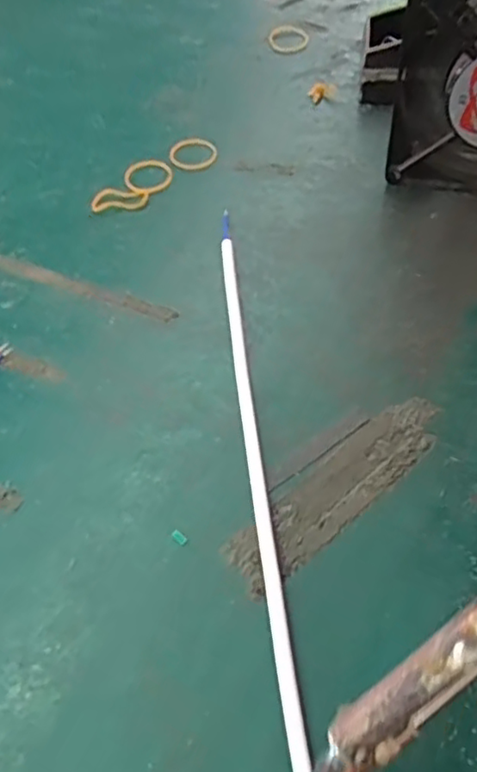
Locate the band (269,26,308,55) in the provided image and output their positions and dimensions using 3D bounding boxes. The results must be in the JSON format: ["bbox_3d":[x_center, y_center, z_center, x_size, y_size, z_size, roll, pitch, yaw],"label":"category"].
[{"bbox_3d":[0.039,-0.272,0.505,0.031,0.005,0.037,-2,54,4],"label":"band"}]

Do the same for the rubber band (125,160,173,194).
[{"bbox_3d":[-0.059,-0.138,0.423,0.031,0.004,0.034,-11,54,-3],"label":"rubber band"}]

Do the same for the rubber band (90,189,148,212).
[{"bbox_3d":[-0.075,-0.118,0.407,0.034,0.006,0.016,-1,54,5],"label":"rubber band"}]

